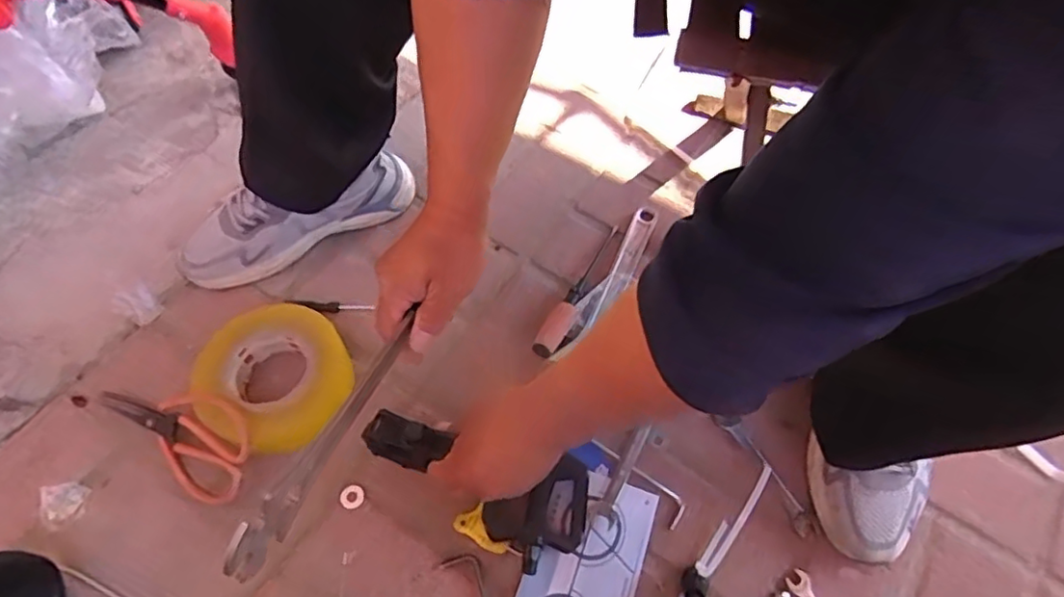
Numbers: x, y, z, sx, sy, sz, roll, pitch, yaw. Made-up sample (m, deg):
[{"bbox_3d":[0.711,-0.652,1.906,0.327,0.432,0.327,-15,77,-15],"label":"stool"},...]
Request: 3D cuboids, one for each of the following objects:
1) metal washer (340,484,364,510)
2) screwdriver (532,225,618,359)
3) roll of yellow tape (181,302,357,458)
[{"bbox_3d":[-0.176,0.193,0.594,0.023,0.004,0.023,23,62,10],"label":"metal washer"},{"bbox_3d":[0.052,-0.019,0.708,0.031,0.031,0.207,22,61,10],"label":"screwdriver"},{"bbox_3d":[-0.264,0.076,0.626,0.147,0.051,0.152,1,60,-2],"label":"roll of yellow tape"}]

